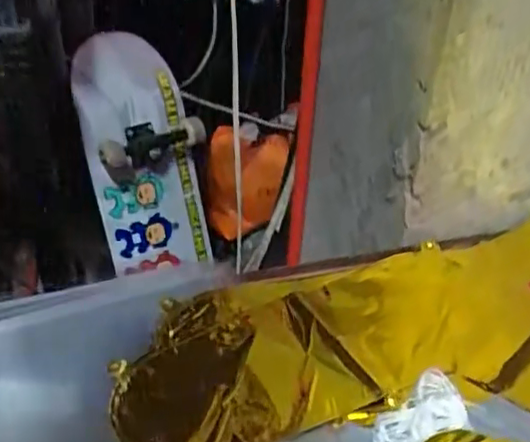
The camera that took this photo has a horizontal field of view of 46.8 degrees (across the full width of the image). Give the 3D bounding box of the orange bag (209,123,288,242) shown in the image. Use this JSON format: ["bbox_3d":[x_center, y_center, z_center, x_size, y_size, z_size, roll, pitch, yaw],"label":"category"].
[{"bbox_3d":[-0.042,-0.089,1.475,0.185,0.209,0.143,2,34,-1],"label":"orange bag"}]

